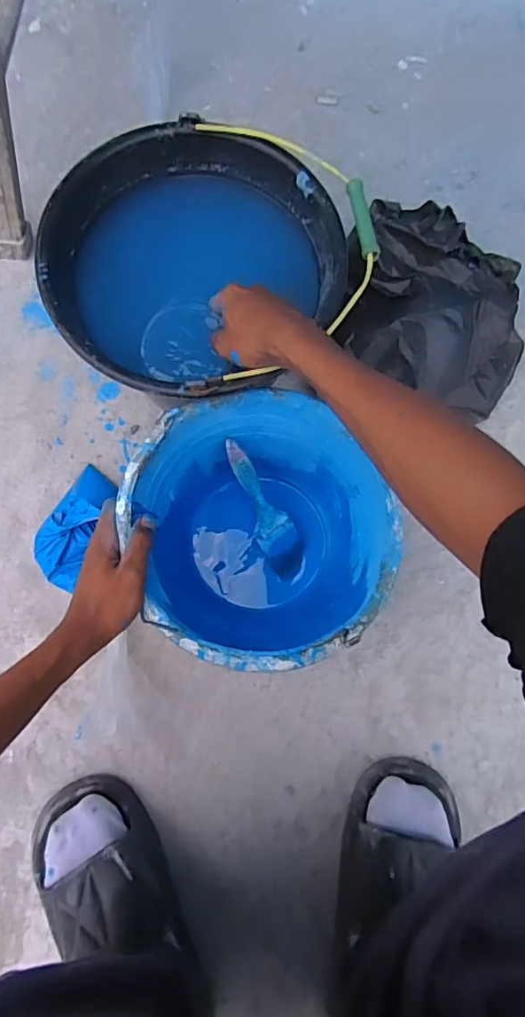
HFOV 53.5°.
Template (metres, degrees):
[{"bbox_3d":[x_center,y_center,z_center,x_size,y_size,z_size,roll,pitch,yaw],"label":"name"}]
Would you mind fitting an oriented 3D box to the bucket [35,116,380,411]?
[{"bbox_3d":[-0.063,-0.224,0.553,0.270,0.169,0.281,1,77,-2],"label":"bucket"}]

